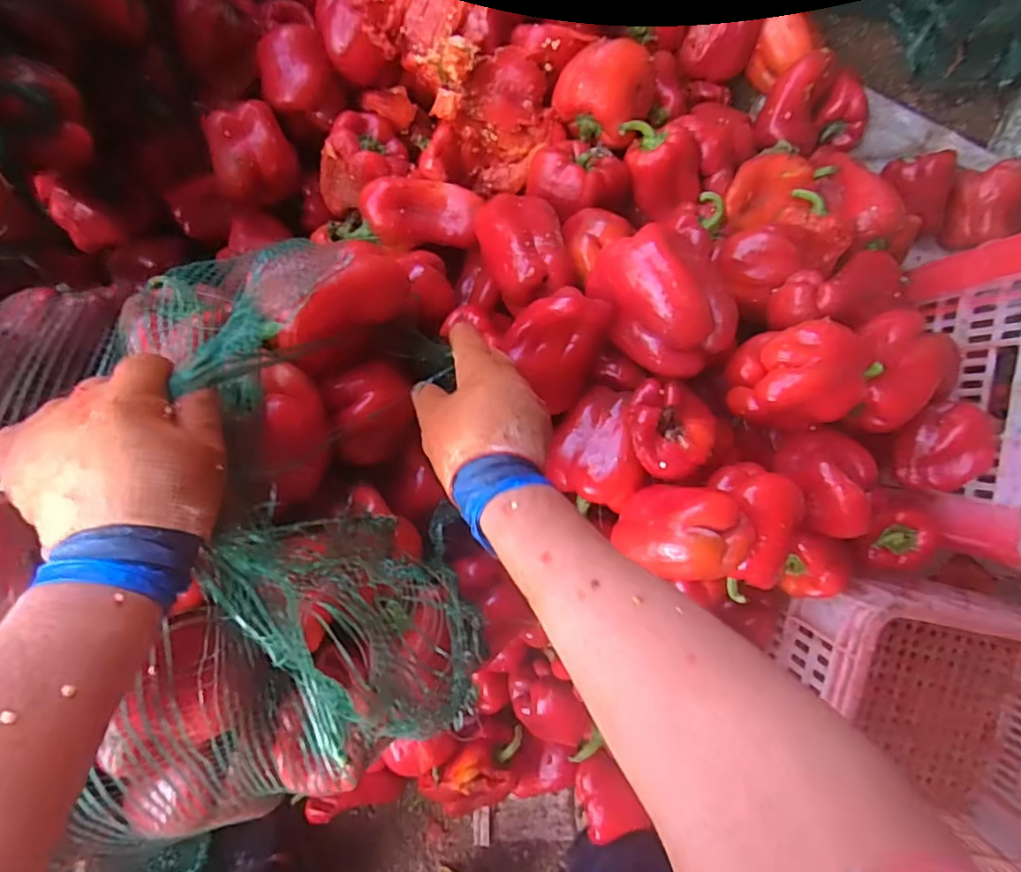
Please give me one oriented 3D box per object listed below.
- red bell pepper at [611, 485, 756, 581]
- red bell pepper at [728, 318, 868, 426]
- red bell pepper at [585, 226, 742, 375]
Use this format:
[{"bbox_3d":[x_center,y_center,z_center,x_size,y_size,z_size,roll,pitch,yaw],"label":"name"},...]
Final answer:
[{"bbox_3d":[0.141,0.076,0.460,0.098,0.055,0.066,-2,94,-6],"label":"red bell pepper"},{"bbox_3d":[0.254,-0.055,0.512,0.107,0.071,0.093,-2,94,-6],"label":"red bell pepper"},{"bbox_3d":[0.131,-0.115,0.475,0.088,0.070,0.122,-37,97,-3],"label":"red bell pepper"}]

